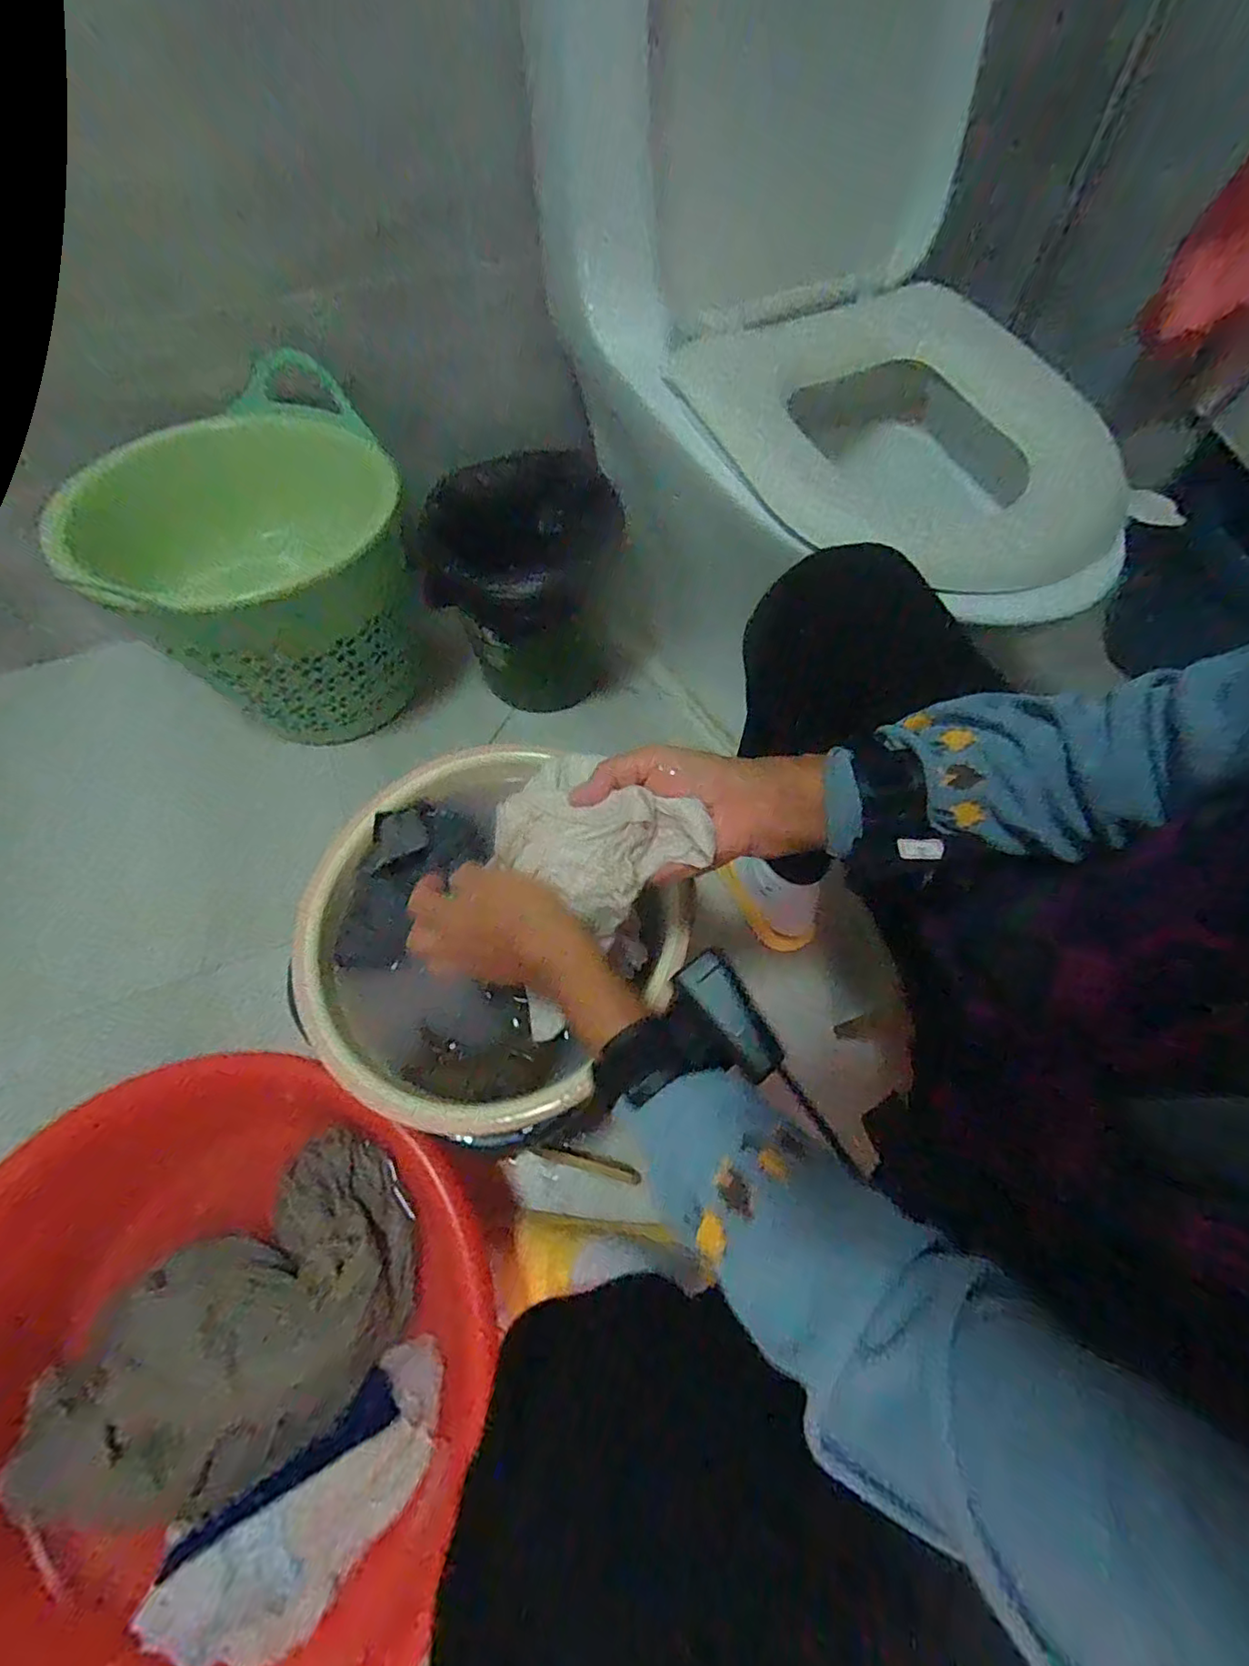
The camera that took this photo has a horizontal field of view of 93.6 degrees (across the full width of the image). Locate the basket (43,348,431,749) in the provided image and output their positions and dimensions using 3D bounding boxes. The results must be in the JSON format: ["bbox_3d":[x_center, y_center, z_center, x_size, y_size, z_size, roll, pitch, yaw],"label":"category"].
[{"bbox_3d":[-0.458,-0.338,0.781,0.366,0.290,0.328,-32,69,-15],"label":"basket"}]

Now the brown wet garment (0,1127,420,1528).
[{"bbox_3d":[-0.357,0.468,0.536,0.343,0.082,0.206,-40,71,-18],"label":"brown wet garment"}]

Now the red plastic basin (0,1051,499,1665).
[{"bbox_3d":[-0.388,0.487,0.509,0.489,0.146,0.423,17,65,7],"label":"red plastic basin"}]

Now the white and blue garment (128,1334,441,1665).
[{"bbox_3d":[-0.262,0.575,0.499,0.252,0.052,0.111,-30,68,-30],"label":"white and blue garment"}]

